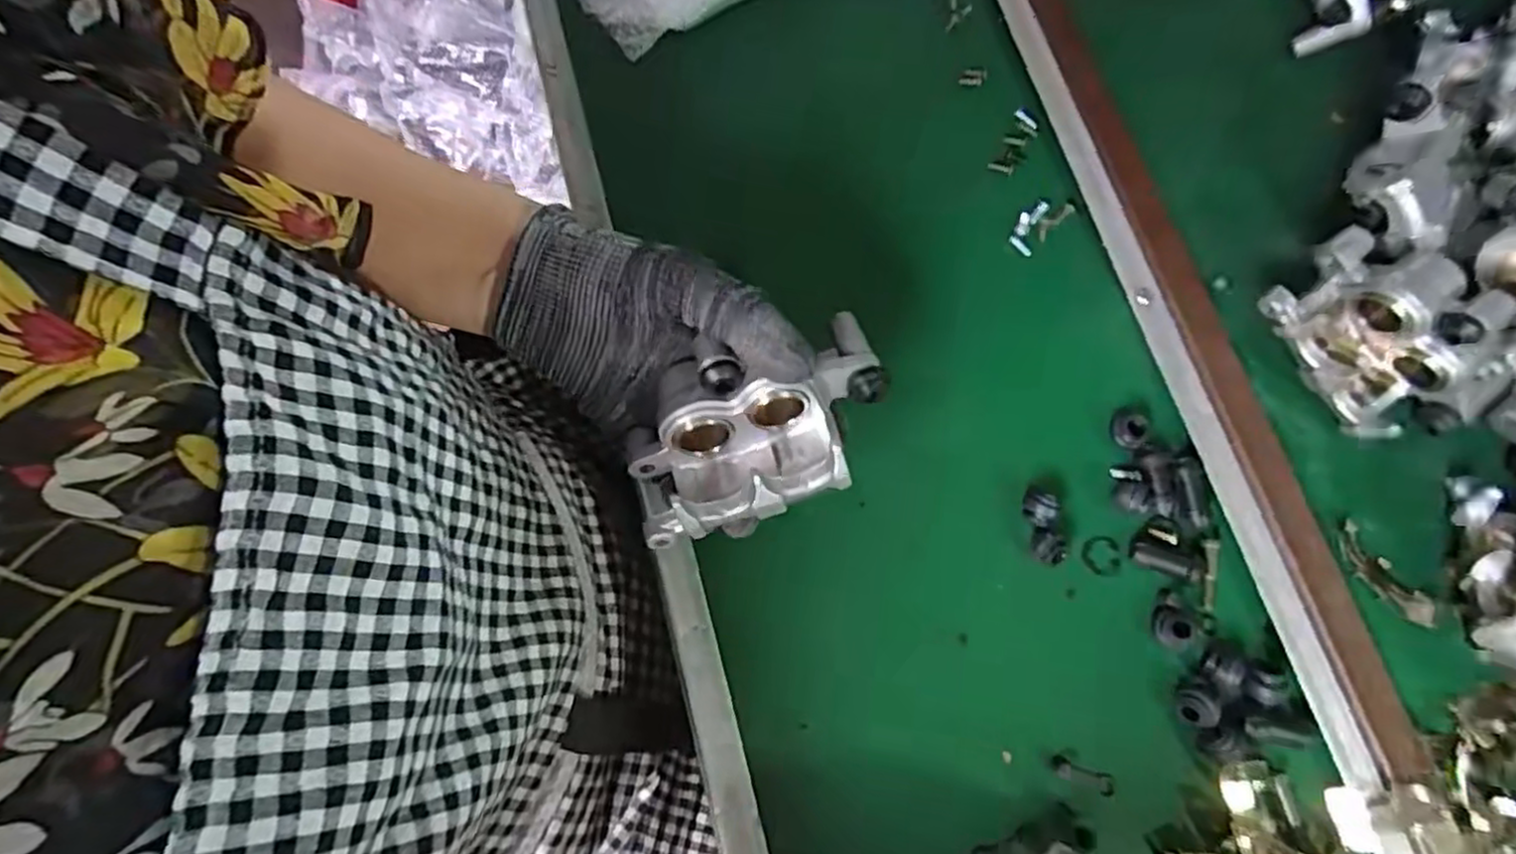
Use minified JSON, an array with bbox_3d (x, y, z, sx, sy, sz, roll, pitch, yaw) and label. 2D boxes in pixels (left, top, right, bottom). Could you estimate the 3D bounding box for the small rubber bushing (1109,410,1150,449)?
[{"bbox_3d":[0.182,0.002,0.357,0.016,0.011,0.018,-31,77,-7],"label":"small rubber bushing"}]

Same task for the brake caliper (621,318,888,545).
[{"bbox_3d":[0.002,0.003,0.296,0.112,0.051,0.063,-25,76,-6],"label":"brake caliper"}]

